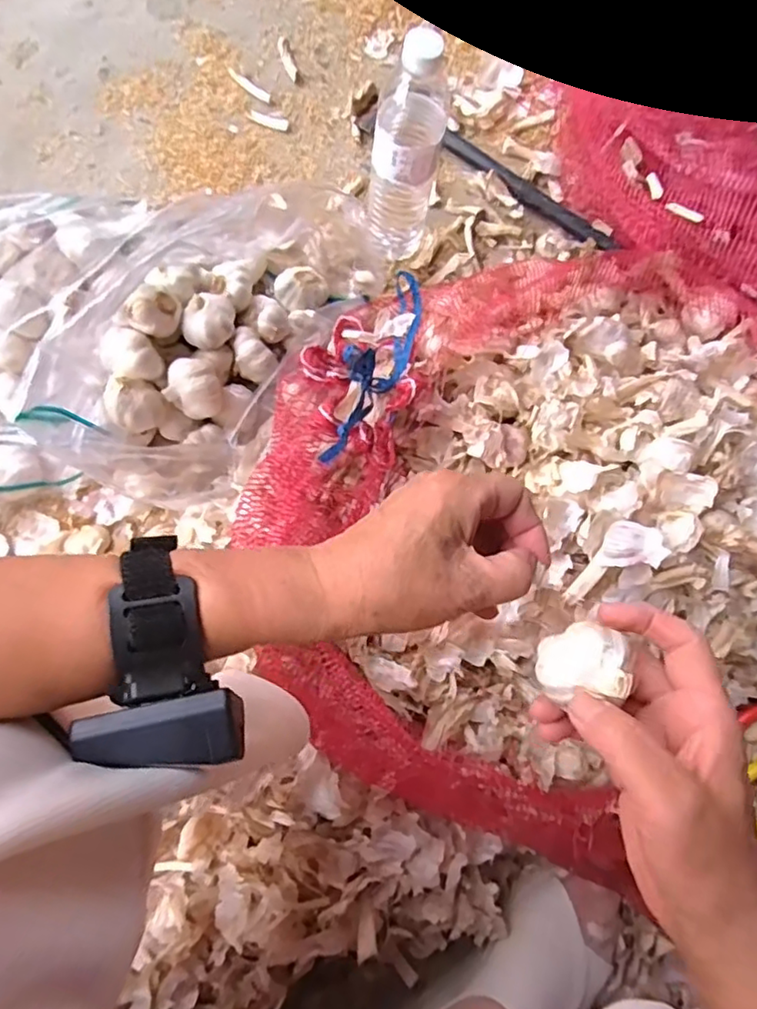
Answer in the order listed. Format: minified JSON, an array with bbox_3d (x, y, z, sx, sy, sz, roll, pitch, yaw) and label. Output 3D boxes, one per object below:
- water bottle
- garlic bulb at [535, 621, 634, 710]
[{"bbox_3d":[0.023,-0.322,0.564,0.070,0.214,0.054,6,80,1],"label":"water bottle"},{"bbox_3d":[0.098,0.075,0.287,0.035,0.028,0.037,11,80,2],"label":"garlic bulb"}]

